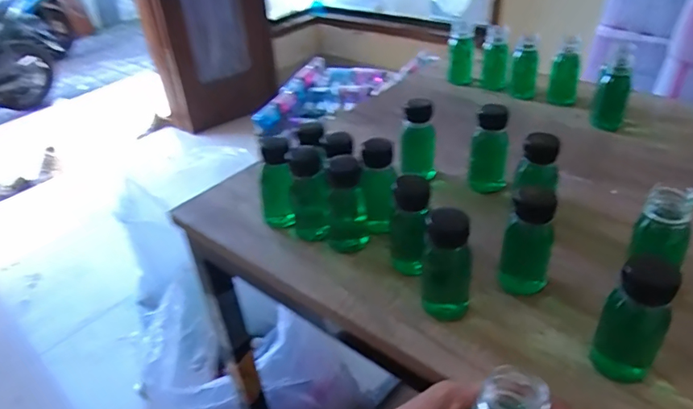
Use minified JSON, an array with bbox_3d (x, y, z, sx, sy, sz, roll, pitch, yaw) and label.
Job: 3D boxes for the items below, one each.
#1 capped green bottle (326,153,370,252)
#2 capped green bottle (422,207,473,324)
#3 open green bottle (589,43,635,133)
[{"bbox_3d":[0.000,-0.002,0.484,0.038,0.095,0.039,-2,36,3],"label":"capped green bottle"},{"bbox_3d":[0.081,0.050,0.395,0.036,0.098,0.031,7,37,15],"label":"capped green bottle"},{"bbox_3d":[0.340,-0.147,0.633,0.036,0.098,0.035,15,40,25],"label":"open green bottle"}]

